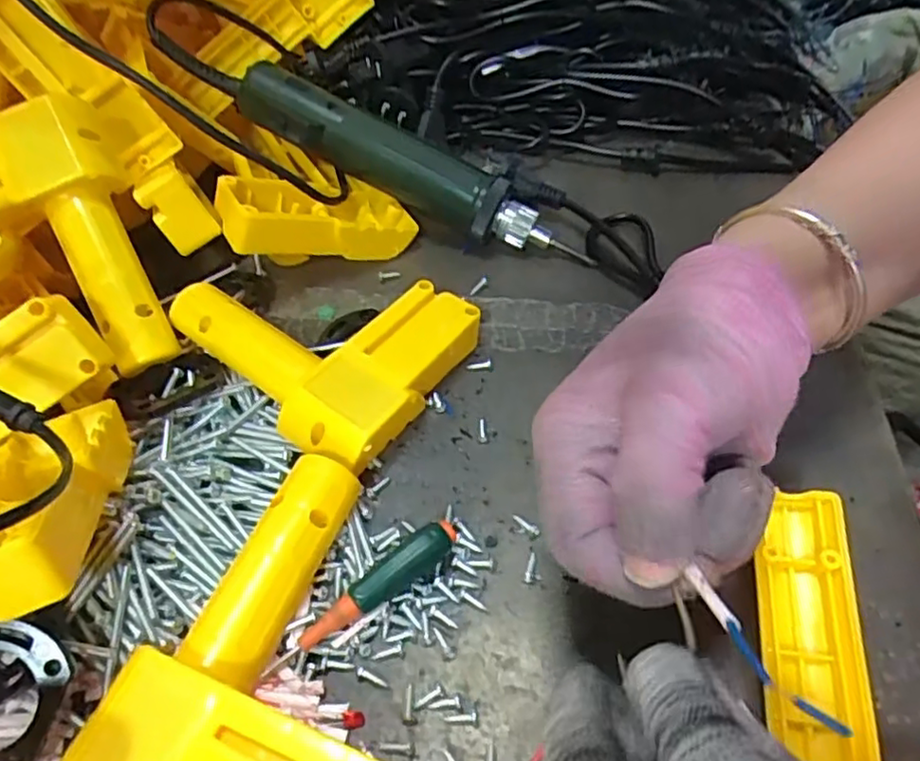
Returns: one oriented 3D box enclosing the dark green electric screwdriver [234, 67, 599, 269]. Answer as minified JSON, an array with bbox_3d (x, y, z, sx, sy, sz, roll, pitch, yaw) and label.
[{"bbox_3d":[-0.032,-0.136,0.418,0.238,0.044,0.033,28,57,4],"label":"dark green electric screwdriver"}]

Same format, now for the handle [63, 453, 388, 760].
[{"bbox_3d":[-0.056,0.103,0.253,0.110,0.040,0.146,18,55,17],"label":"handle"}]

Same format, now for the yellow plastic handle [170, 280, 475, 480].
[{"bbox_3d":[-0.074,-0.023,0.359,0.141,0.037,0.112,26,57,22],"label":"yellow plastic handle"}]

